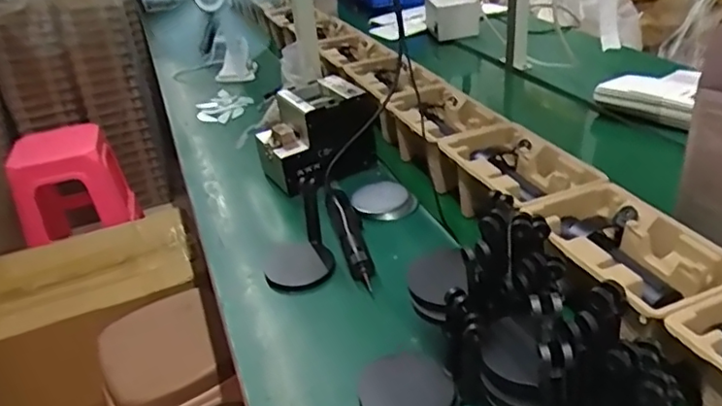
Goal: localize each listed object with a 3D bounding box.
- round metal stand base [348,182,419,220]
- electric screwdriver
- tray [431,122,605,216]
[{"bbox_3d":[0.035,-0.006,0.968,0.099,0.019,0.096,-6,31,4],"label":"round metal stand base"},{"bbox_3d":[-0.018,0.035,0.885,0.041,0.033,0.290,-12,31,-7],"label":"electric screwdriver"},{"bbox_3d":[0.233,-0.035,0.878,0.156,0.080,0.243,-18,32,-17],"label":"tray"}]

